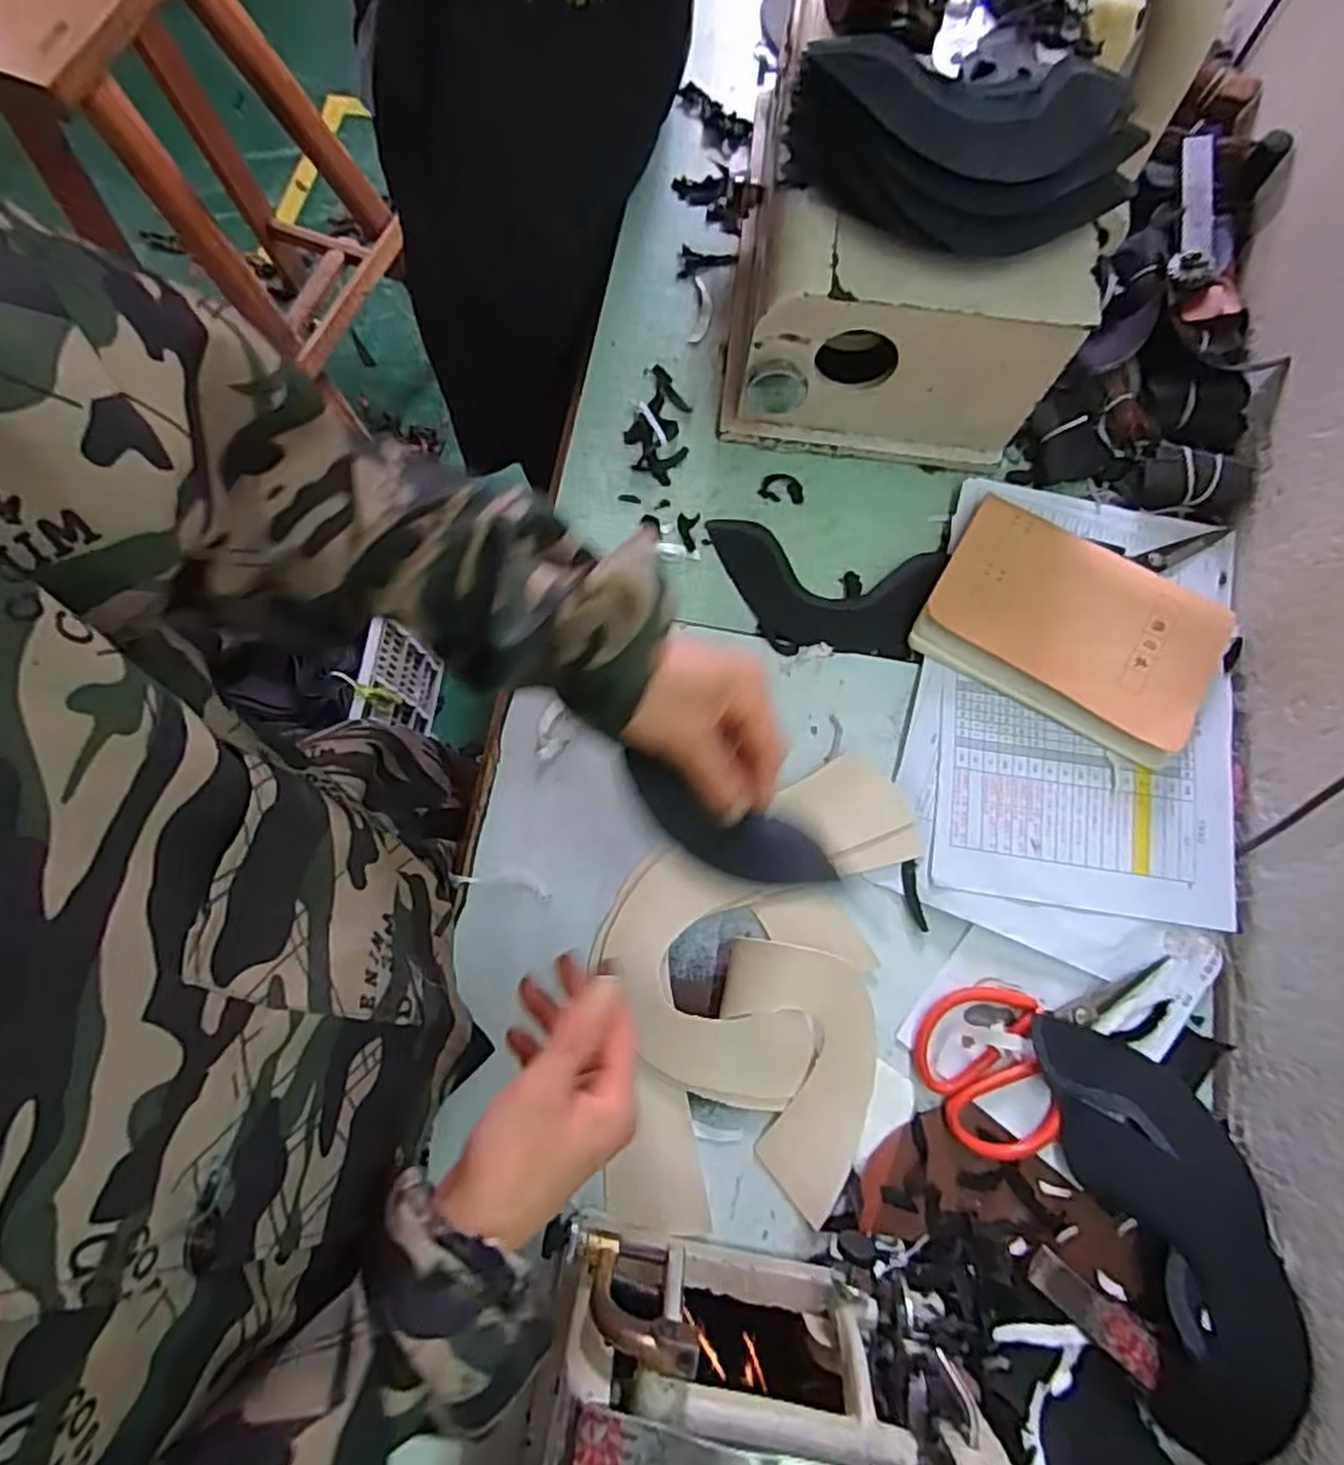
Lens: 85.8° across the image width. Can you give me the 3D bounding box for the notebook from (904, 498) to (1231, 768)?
[{"bbox_3d":[0.305,-0.082,0.553,0.206,0.028,0.142,30,79,7],"label":"notebook"}]

